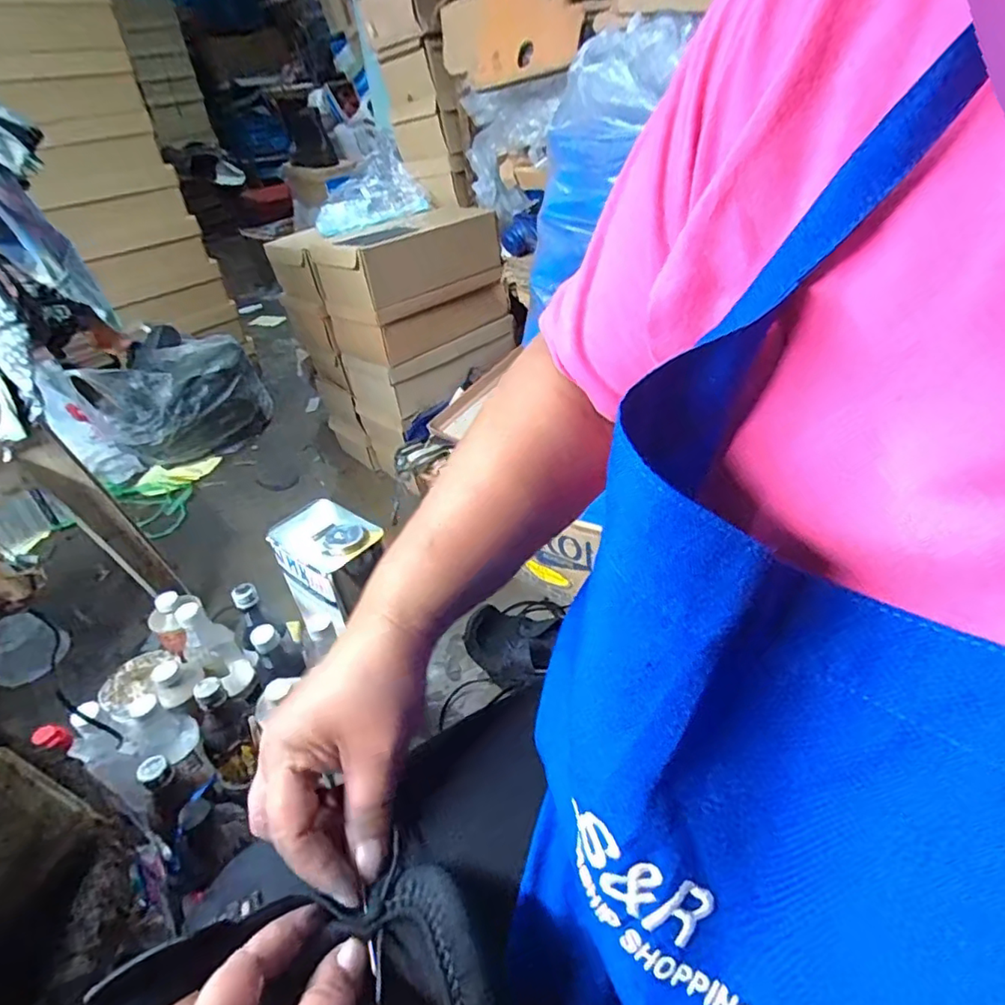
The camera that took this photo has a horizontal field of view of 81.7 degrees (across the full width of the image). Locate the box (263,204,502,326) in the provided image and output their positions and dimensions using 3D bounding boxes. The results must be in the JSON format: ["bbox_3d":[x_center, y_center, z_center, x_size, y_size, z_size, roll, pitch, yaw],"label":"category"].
[{"bbox_3d":[-0.222,-0.474,1.133,0.270,0.122,0.358,27,49,37],"label":"box"}]

